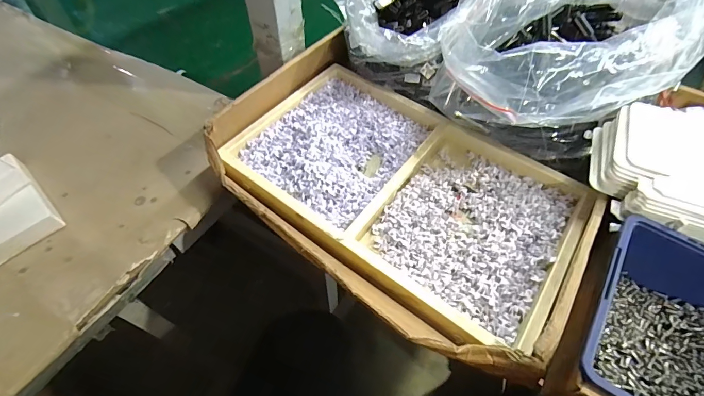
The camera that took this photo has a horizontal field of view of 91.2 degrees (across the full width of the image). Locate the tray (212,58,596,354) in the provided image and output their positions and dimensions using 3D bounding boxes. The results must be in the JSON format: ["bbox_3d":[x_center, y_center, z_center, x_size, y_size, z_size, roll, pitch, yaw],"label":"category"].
[{"bbox_3d":[0.048,-0.020,0.344,0.327,0.039,0.201,32,61,19],"label":"tray"}]

